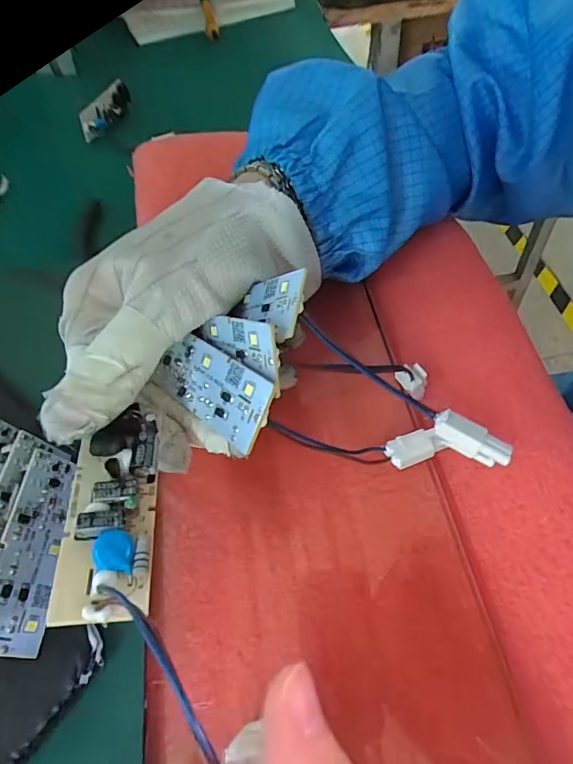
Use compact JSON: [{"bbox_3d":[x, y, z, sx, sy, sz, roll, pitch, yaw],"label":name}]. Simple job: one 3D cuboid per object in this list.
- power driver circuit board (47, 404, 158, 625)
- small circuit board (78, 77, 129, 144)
[{"bbox_3d":[-0.050,0.037,0.134,0.024,0.012,0.058,-5,55,1],"label":"power driver circuit board"},{"bbox_3d":[-0.159,-0.240,0.410,0.005,0.022,0.064,8,58,34],"label":"small circuit board"}]

